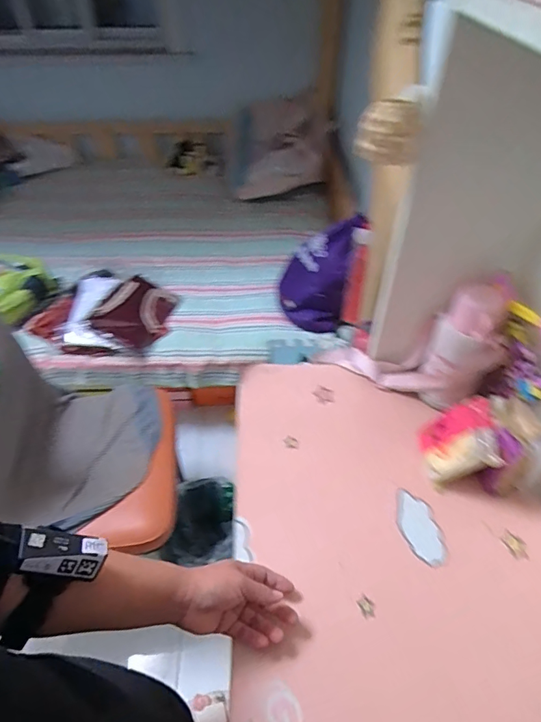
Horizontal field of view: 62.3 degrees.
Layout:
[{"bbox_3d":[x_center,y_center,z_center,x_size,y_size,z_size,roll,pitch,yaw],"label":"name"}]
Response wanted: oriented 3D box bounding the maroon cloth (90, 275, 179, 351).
[{"bbox_3d":[-0.443,-0.163,1.512,0.210,0.097,0.291,13,47,11],"label":"maroon cloth"}]

